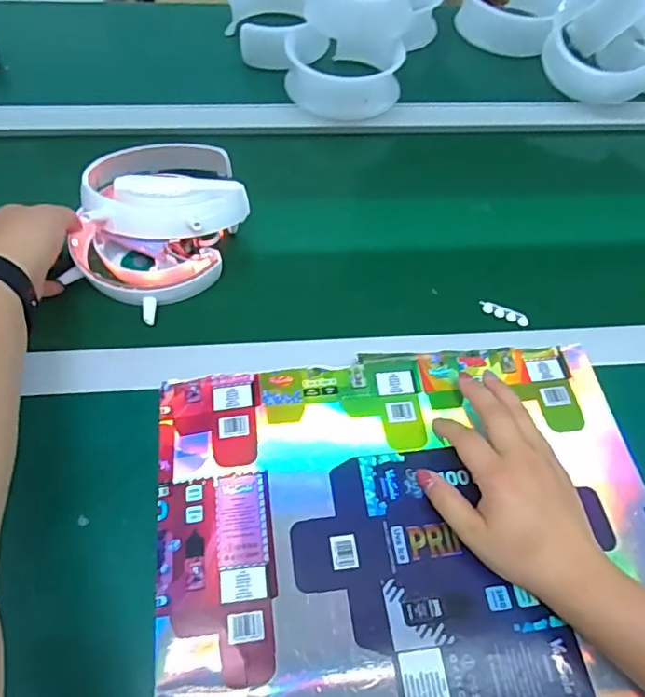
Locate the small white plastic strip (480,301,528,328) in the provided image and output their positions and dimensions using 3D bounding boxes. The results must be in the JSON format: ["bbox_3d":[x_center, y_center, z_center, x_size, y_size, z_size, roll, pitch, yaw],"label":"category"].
[{"bbox_3d":[0.174,-0.034,0.529,0.046,0.006,0.013,23,58,12],"label":"small white plastic strip"}]

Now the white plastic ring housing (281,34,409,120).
[{"bbox_3d":[0.026,-0.333,0.683,0.143,0.056,0.082,5,57,-1],"label":"white plastic ring housing"}]

